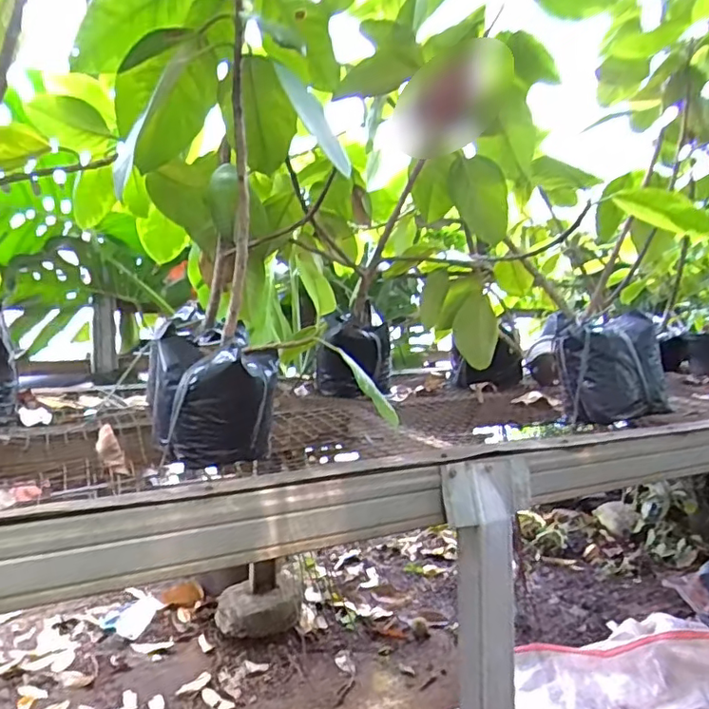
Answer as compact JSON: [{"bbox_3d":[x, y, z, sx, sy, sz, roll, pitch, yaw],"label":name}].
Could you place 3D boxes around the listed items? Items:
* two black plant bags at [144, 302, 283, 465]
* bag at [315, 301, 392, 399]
[{"bbox_3d":[-0.188,0.036,0.774,0.159,0.177,0.150,-1,4,-17],"label":"two black plant bags"},{"bbox_3d":[-0.003,0.002,1.287,0.170,0.162,0.134,0,4,3],"label":"bag"}]

